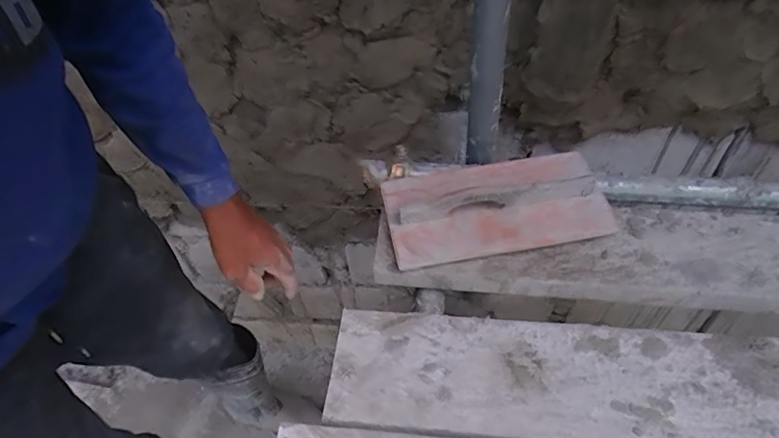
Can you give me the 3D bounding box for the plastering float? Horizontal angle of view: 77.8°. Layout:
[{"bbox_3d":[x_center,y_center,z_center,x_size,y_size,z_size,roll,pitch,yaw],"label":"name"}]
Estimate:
[{"bbox_3d":[0.158,-0.025,0.739,0.327,0.081,0.172,-10,49,-5],"label":"plastering float"}]

